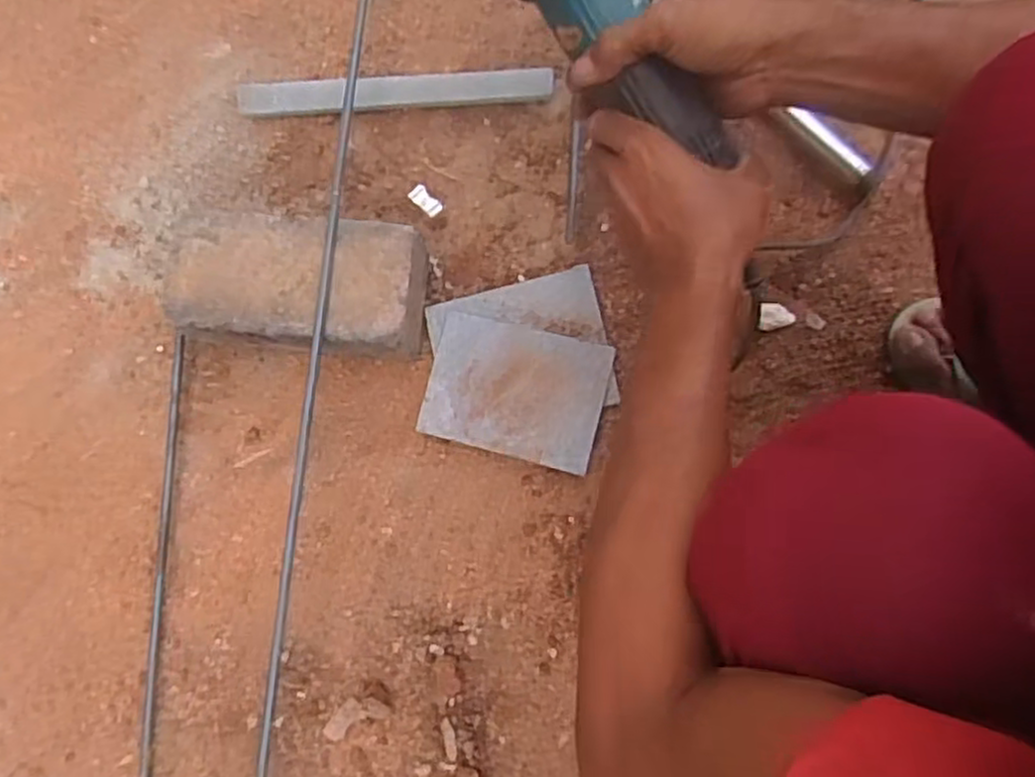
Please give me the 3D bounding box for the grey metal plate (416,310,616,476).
[{"bbox_3d":[-0.003,0.001,0.643,0.153,0.006,0.112,13,84,10],"label":"grey metal plate"}]

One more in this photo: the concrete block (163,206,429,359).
[{"bbox_3d":[-0.186,-0.085,0.648,0.207,0.078,0.113,4,80,5],"label":"concrete block"}]

